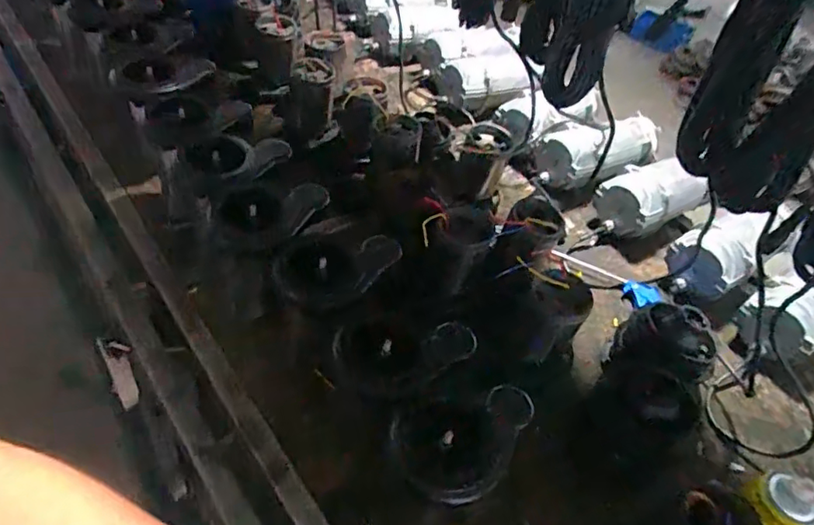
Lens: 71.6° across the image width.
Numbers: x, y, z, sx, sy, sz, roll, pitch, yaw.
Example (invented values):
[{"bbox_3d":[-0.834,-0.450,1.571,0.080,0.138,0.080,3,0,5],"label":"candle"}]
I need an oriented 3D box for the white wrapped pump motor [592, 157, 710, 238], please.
[{"bbox_3d":[0.516,-0.142,1.167,0.254,0.118,0.109,-20,54,-30],"label":"white wrapped pump motor"}]

